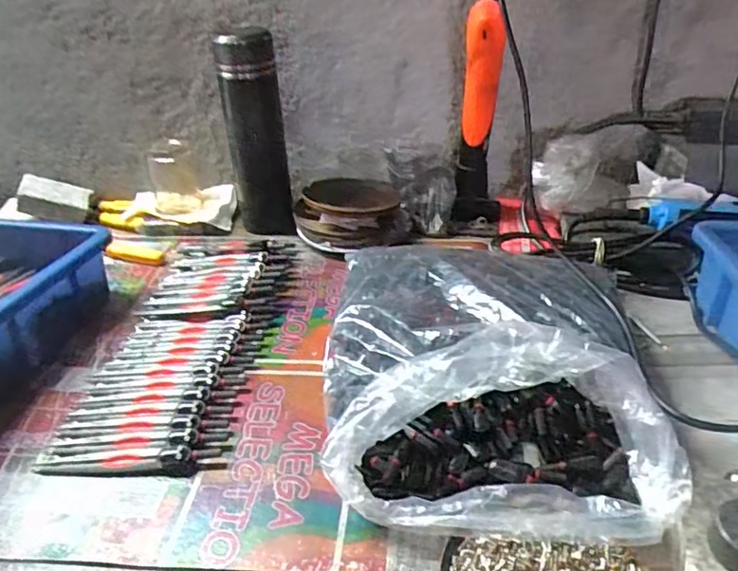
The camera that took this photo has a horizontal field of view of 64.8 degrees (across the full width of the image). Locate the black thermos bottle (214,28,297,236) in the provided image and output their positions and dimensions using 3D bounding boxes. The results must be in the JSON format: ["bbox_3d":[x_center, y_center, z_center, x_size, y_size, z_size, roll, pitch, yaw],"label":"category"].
[{"bbox_3d":[-0.129,-0.173,0.664,0.064,0.210,0.054,-8,32,-9],"label":"black thermos bottle"}]

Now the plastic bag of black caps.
[{"bbox_3d":[0.083,0.043,0.445,0.239,0.079,0.286,2,32,7],"label":"plastic bag of black caps"}]

